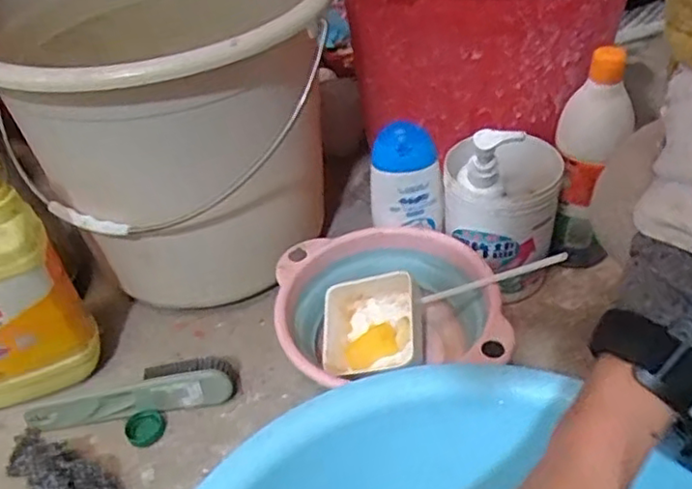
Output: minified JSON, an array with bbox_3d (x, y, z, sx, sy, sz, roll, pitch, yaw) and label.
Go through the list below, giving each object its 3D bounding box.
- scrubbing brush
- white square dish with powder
[{"bbox_3d":[-0.191,0.131,0.578,0.181,0.033,0.033,-10,42,-2],"label":"scrubbing brush"},{"bbox_3d":[0.020,0.071,0.581,0.091,0.032,0.080,-22,56,25],"label":"white square dish with powder"}]

